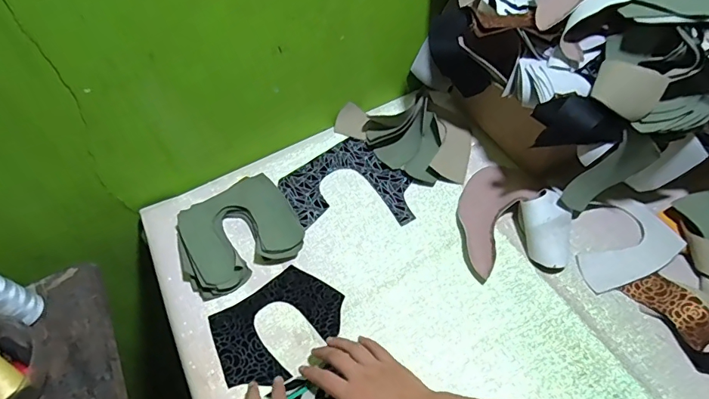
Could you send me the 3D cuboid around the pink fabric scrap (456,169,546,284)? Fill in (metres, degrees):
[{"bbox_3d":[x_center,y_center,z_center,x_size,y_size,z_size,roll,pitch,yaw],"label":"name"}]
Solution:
[{"bbox_3d":[0.179,0.013,0.608,0.089,0.033,0.167,30,63,23],"label":"pink fabric scrap"}]

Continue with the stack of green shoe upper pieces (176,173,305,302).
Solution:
[{"bbox_3d":[-0.160,0.046,0.612,0.157,0.031,0.133,-30,58,-15],"label":"stack of green shoe upper pieces"}]

